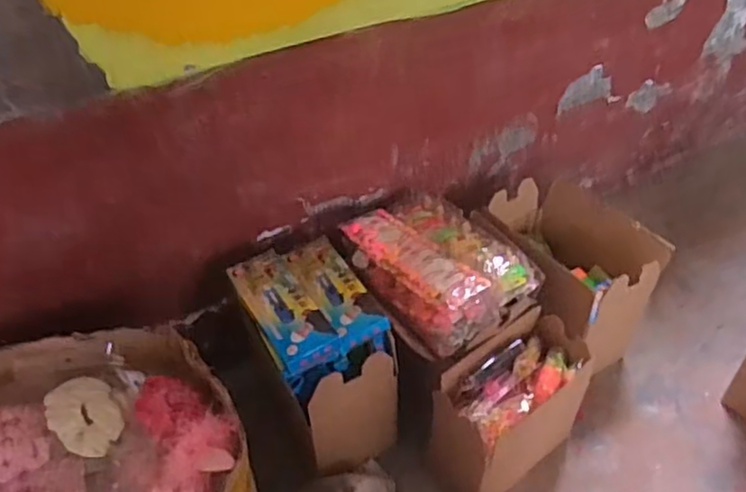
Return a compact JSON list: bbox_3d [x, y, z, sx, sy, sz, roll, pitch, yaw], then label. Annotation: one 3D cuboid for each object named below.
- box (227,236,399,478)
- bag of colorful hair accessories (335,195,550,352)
[{"bbox_3d":[-0.076,0.149,0.873,0.145,0.241,0.207,-23,47,-24],"label":"box"},{"bbox_3d":[0.088,0.023,0.891,0.191,0.058,0.235,-29,50,-29],"label":"bag of colorful hair accessories"}]

